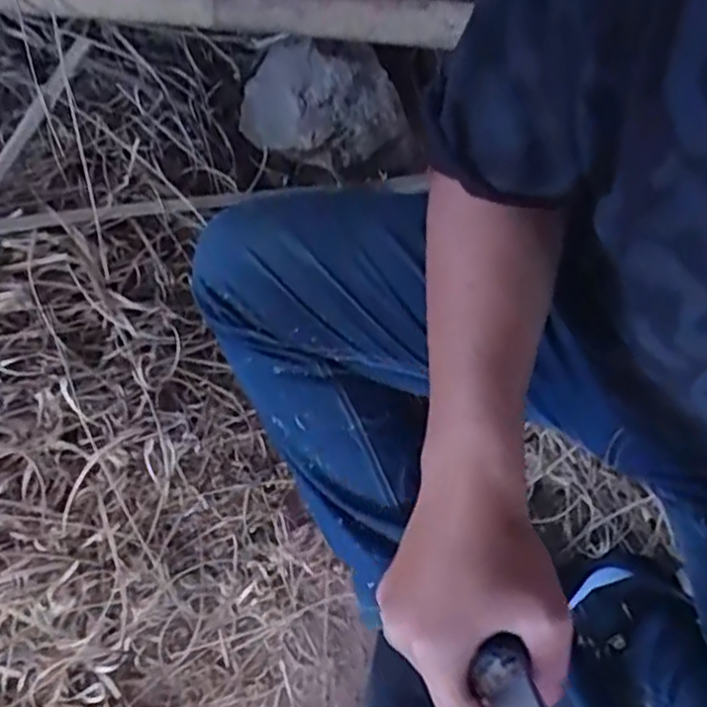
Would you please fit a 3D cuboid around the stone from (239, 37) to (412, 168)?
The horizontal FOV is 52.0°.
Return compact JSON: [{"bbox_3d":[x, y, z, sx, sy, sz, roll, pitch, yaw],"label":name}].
[{"bbox_3d":[-0.031,-0.272,0.794,0.191,0.077,0.129,9,69,4],"label":"stone"}]

